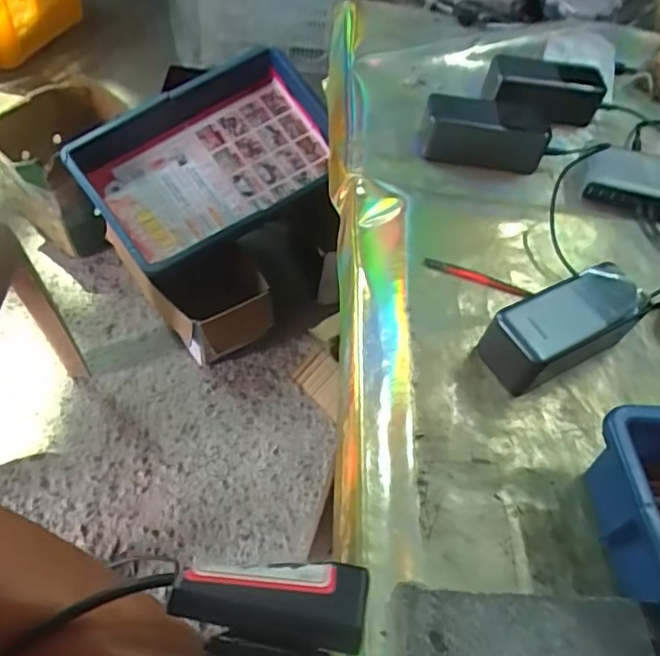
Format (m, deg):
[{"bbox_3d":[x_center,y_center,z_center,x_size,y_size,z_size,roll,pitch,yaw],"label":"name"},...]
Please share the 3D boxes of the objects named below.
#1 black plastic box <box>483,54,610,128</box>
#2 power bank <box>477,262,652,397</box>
[{"bbox_3d":[0.245,-0.271,0.690,0.130,0.048,0.057,7,55,0],"label":"black plastic box"},{"bbox_3d":[0.187,0.000,0.484,0.133,0.053,0.054,-23,60,-21],"label":"power bank"}]

